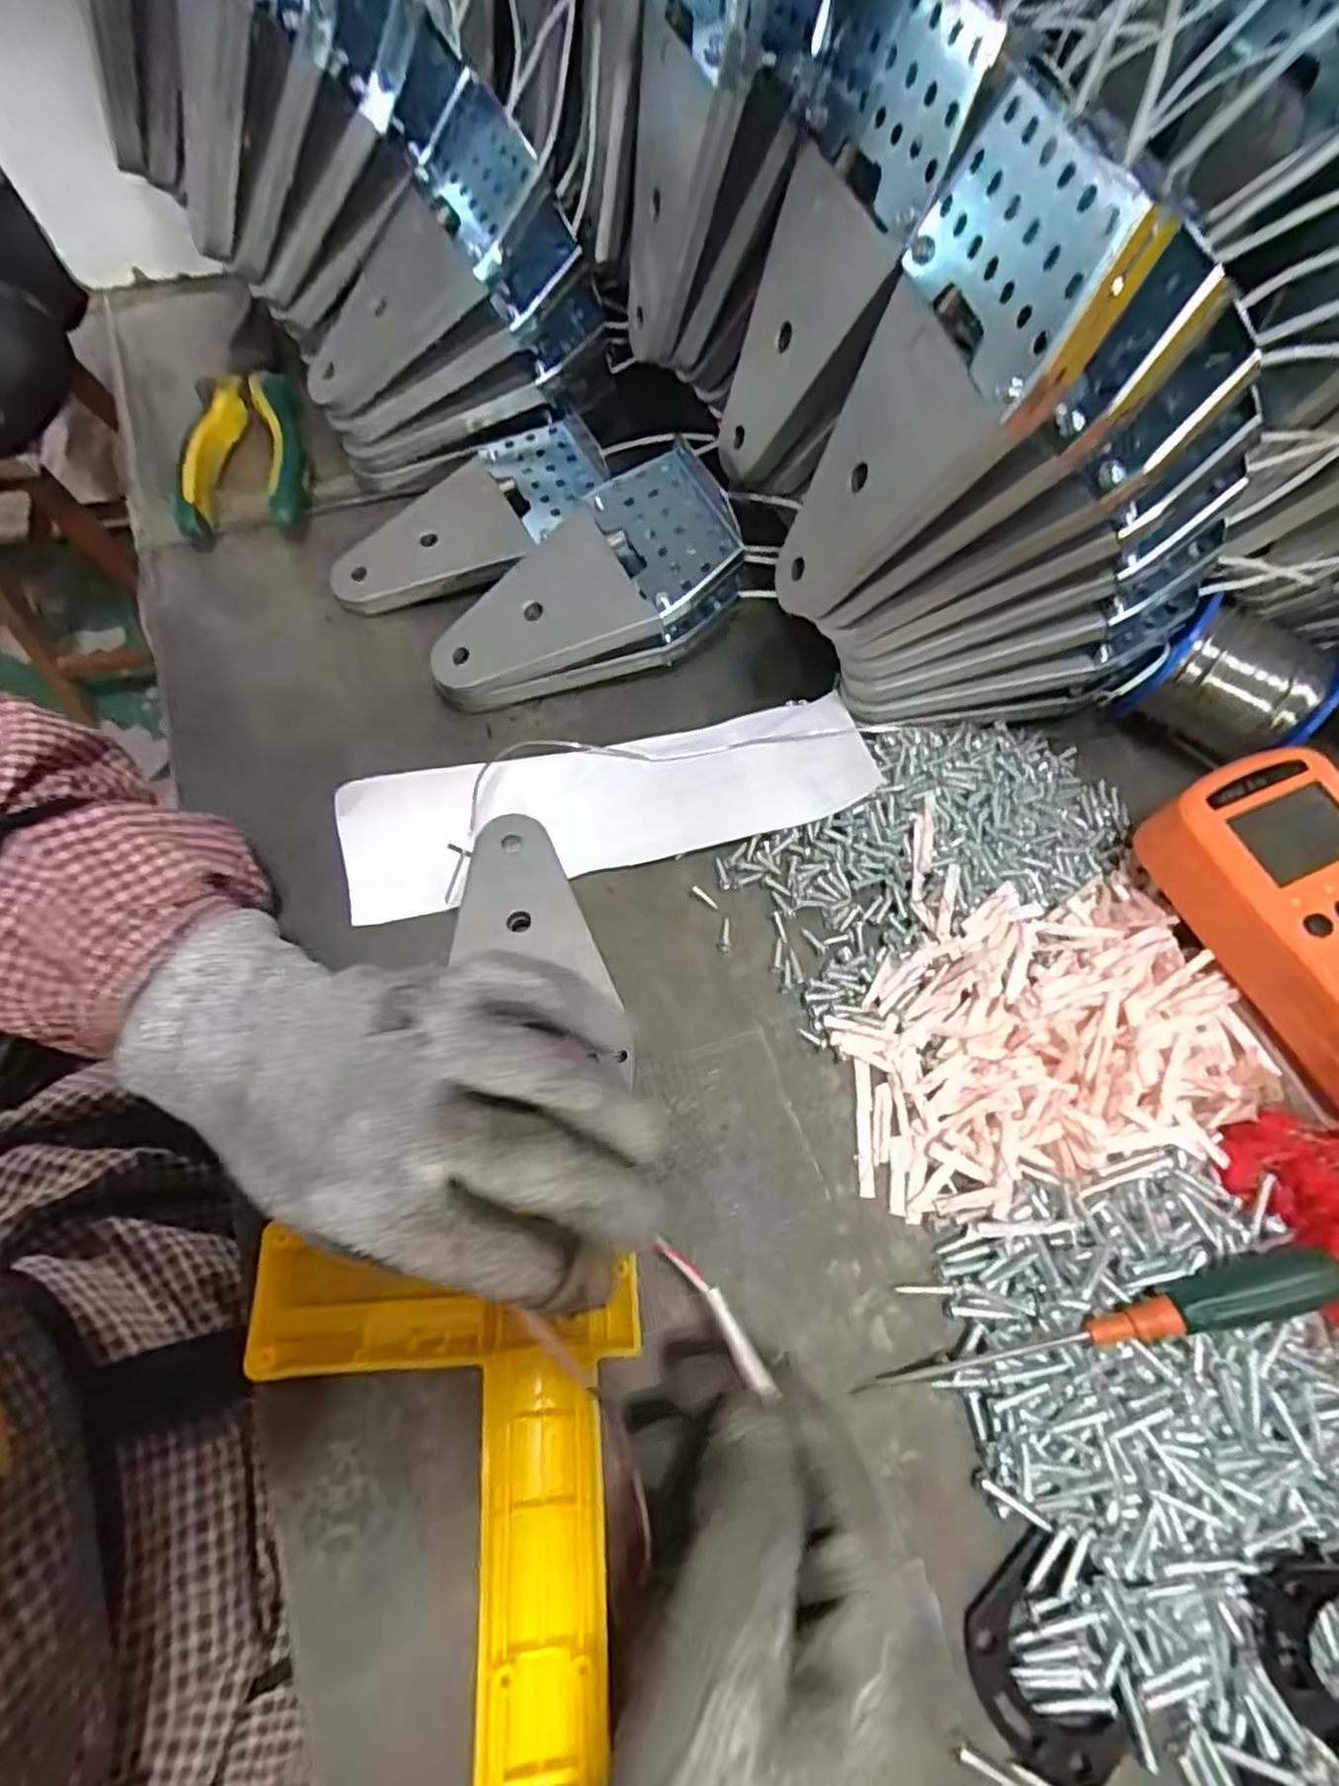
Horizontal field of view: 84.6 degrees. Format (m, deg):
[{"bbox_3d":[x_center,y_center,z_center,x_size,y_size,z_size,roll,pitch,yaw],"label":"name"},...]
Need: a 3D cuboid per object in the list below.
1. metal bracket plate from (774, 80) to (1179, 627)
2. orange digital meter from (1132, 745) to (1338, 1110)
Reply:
[{"bbox_3d":[0.072,-0.136,0.218,0.014,0.130,0.065,-5,63,-26],"label":"metal bracket plate"},{"bbox_3d":[0.227,0.015,0.257,0.071,0.034,0.125,-19,71,-9],"label":"orange digital meter"}]

